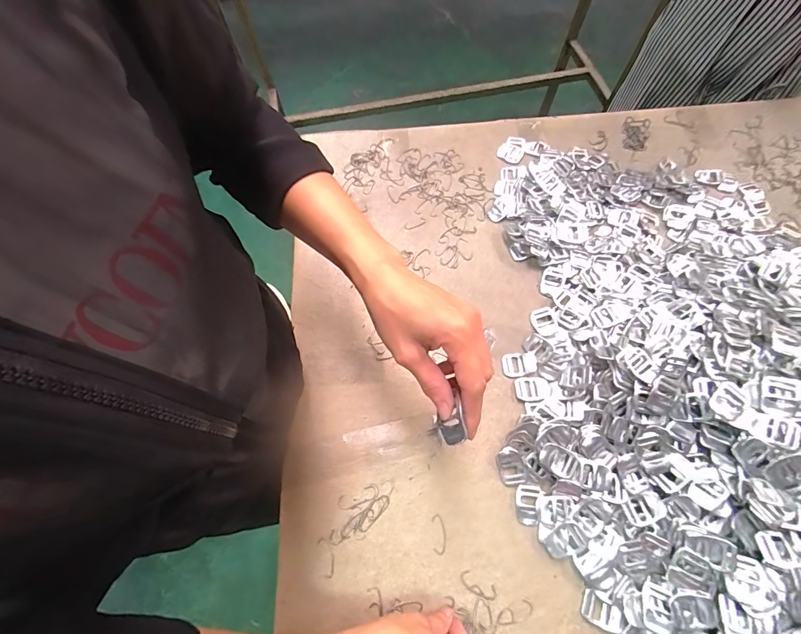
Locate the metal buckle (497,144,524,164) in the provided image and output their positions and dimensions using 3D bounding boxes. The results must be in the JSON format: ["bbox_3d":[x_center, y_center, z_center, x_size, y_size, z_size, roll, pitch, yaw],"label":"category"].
[{"bbox_3d":[0.175,-0.262,0.582,0.039,0.009,0.027,22,69,10],"label":"metal buckle"}]

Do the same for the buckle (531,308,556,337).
[{"bbox_3d":[0.185,0.008,0.469,0.026,0.009,0.038,-9,67,-4],"label":"buckle"}]

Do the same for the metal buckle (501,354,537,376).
[{"bbox_3d":[0.145,0.057,0.445,0.041,0.004,0.027,-2,67,-1],"label":"metal buckle"}]

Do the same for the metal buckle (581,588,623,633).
[{"bbox_3d":[0.195,0.285,0.353,0.035,0.011,0.024,24,69,10],"label":"metal buckle"}]

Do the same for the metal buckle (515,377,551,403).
[{"bbox_3d":[0.159,0.087,0.439,0.040,0.007,0.029,4,67,2],"label":"metal buckle"}]

